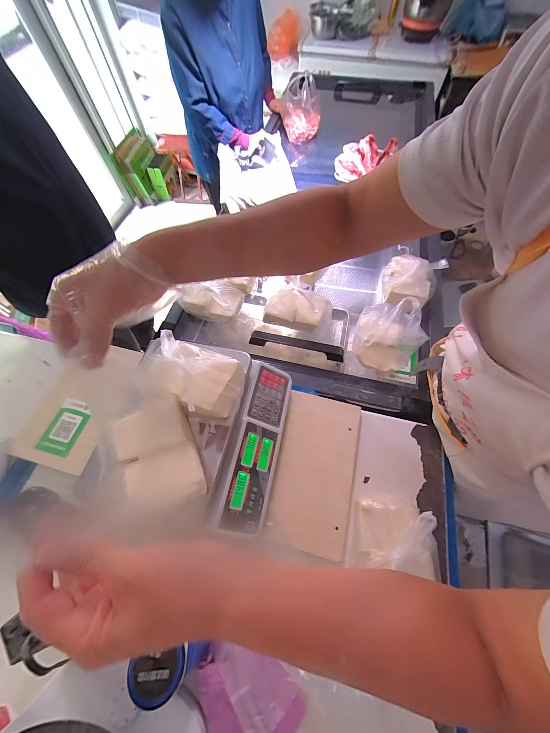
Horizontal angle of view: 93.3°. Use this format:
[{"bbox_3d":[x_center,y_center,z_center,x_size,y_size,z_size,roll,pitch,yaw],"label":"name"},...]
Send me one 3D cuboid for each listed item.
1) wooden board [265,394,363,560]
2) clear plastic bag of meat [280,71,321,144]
[{"bbox_3d":[0.080,0.199,0.533,0.155,0.014,0.295,13,65,8],"label":"wooden board"},{"bbox_3d":[0.121,-1.222,1.232,0.189,0.211,0.198,4,64,4],"label":"clear plastic bag of meat"}]

